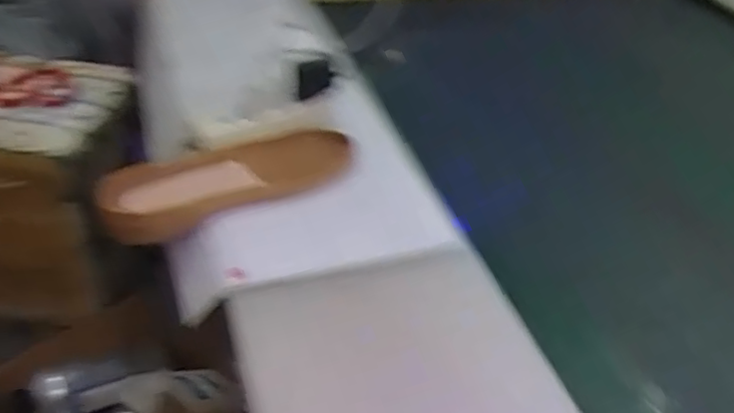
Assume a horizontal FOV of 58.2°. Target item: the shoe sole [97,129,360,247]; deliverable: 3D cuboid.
[{"bbox_3d":[-0.138,-0.034,0.689,0.284,0.027,0.103,-23,47,-31],"label":"shoe sole"}]

